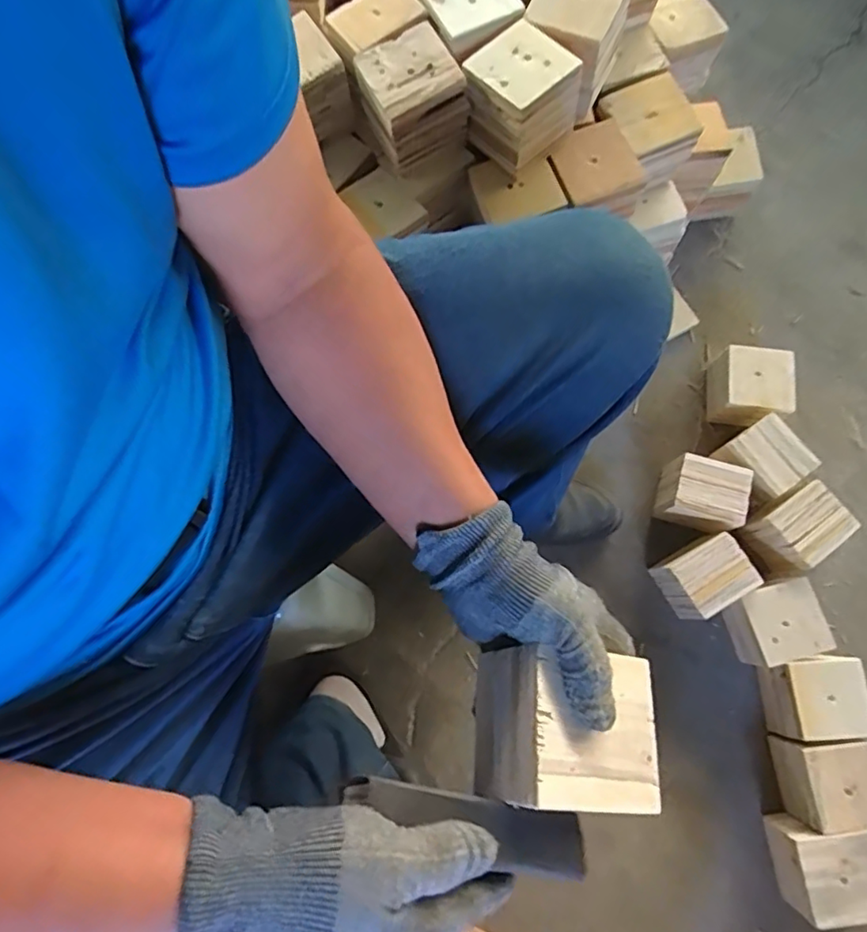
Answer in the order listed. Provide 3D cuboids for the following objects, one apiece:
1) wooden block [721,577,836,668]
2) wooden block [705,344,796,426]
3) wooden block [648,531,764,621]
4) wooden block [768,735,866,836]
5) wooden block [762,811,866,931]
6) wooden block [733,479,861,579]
[{"bbox_3d":[0.455,0.211,0.781,0.105,0.082,0.096,-15,74,-2],"label":"wooden block"},{"bbox_3d":[0.465,-0.114,0.858,0.106,0.085,0.102,12,75,6],"label":"wooden block"},{"bbox_3d":[0.364,0.151,0.782,0.101,0.101,0.083,-28,75,-6],"label":"wooden block"},{"bbox_3d":[0.498,0.397,0.732,0.104,0.085,0.096,-3,74,-1],"label":"wooden block"},{"bbox_3d":[0.476,0.489,0.706,0.098,0.086,0.098,-6,74,-2],"label":"wooden block"},{"bbox_3d":[0.496,0.086,0.798,0.099,0.100,0.090,-36,78,-10],"label":"wooden block"}]

